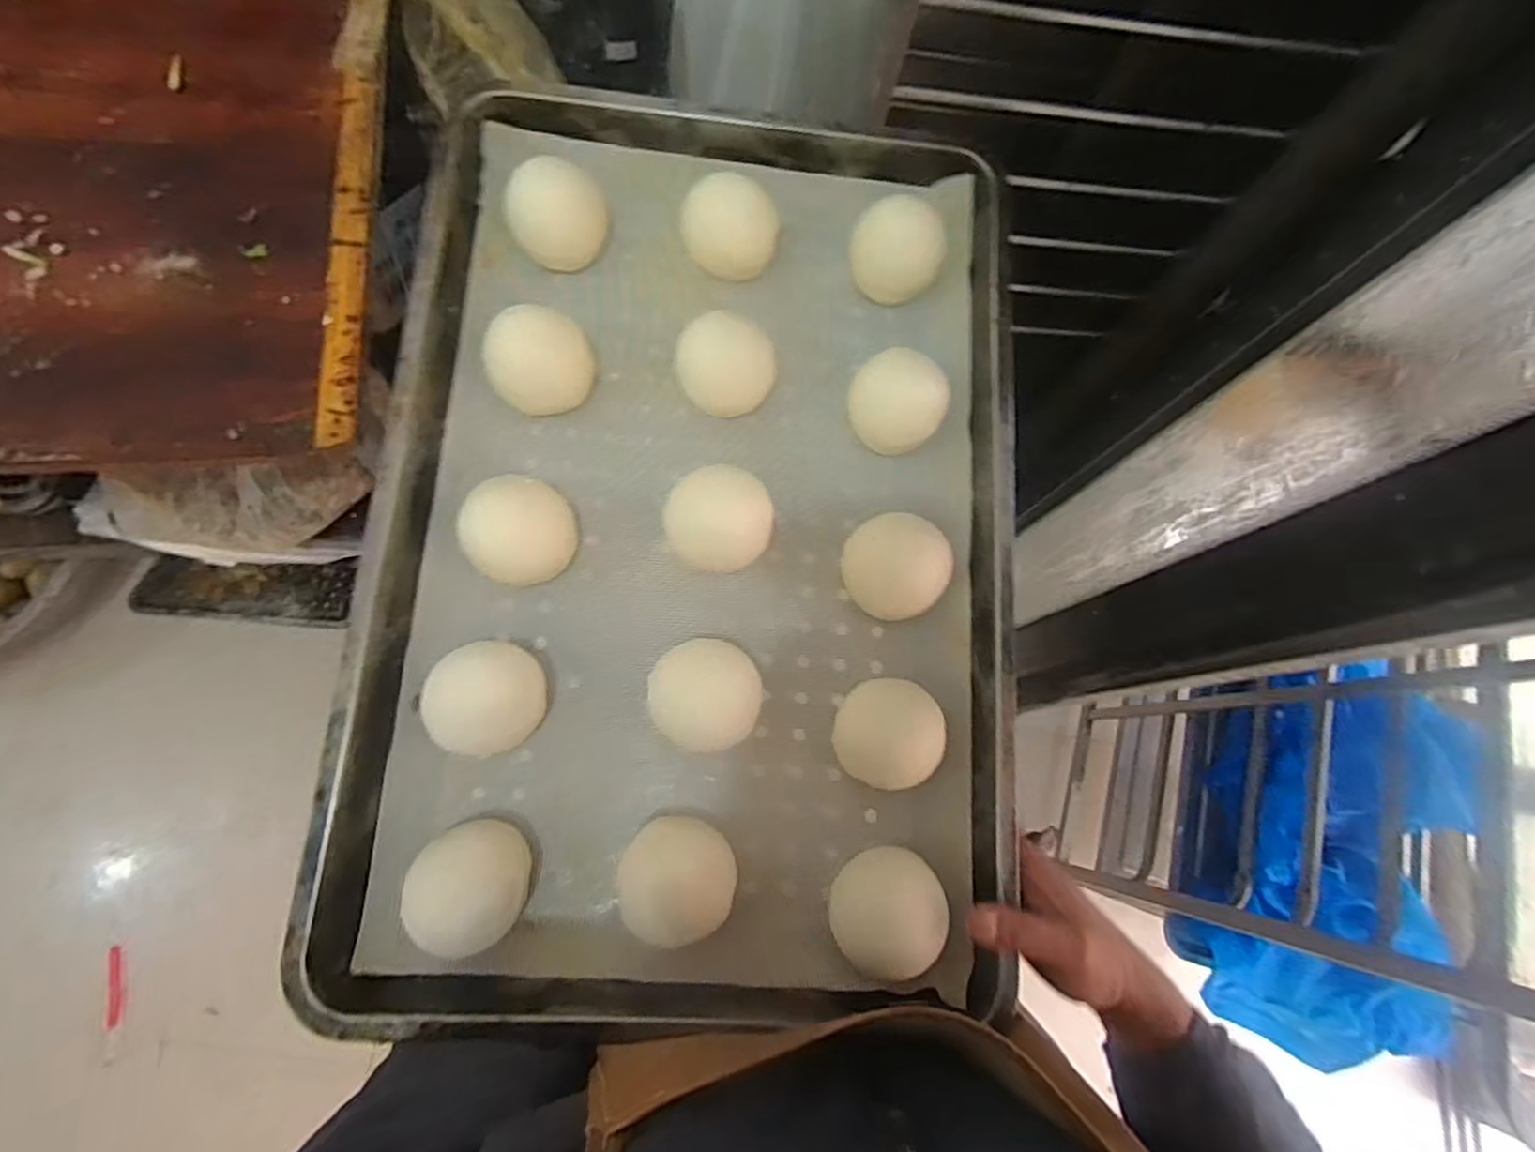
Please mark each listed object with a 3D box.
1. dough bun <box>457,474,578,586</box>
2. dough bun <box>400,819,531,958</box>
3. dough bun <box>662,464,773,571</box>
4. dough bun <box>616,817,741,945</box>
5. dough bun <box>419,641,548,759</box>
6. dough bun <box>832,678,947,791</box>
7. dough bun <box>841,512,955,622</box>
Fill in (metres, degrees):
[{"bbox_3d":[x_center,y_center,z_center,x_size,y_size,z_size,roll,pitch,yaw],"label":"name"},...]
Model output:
[{"bbox_3d":[-0.156,-0.028,0.428,0.056,0.051,0.064,31,78,9],"label":"dough bun"},{"bbox_3d":[-0.167,0.178,0.384,0.062,0.053,0.068,0,75,1],"label":"dough bun"},{"bbox_3d":[-0.030,-0.033,0.436,0.066,0.052,0.060,0,75,1],"label":"dough bun"},{"bbox_3d":[-0.052,0.174,0.389,0.065,0.049,0.064,0,75,1],"label":"dough bun"},{"bbox_3d":[-0.168,0.074,0.409,0.059,0.050,0.066,33,78,9],"label":"dough bun"},{"bbox_3d":[0.075,0.098,0.417,0.063,0.029,0.063,-7,75,-1],"label":"dough bun"},{"bbox_3d":[0.084,-0.002,0.426,0.067,0.051,0.057,-14,75,-3],"label":"dough bun"}]

